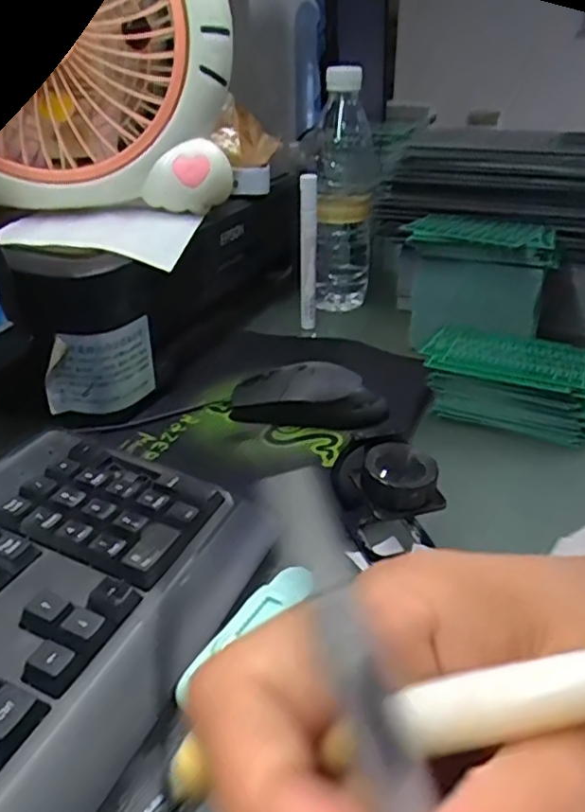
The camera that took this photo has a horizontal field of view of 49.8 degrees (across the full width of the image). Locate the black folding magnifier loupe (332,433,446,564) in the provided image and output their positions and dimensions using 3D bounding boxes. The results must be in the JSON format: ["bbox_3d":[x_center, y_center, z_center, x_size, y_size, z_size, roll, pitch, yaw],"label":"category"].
[{"bbox_3d":[0.051,0.049,0.347,0.040,0.058,0.055,-14,32,-22],"label":"black folding magnifier loupe"}]

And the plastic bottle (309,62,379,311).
[{"bbox_3d":[0.051,-0.207,0.636,0.063,0.224,0.062,0,29,0],"label":"plastic bottle"}]

